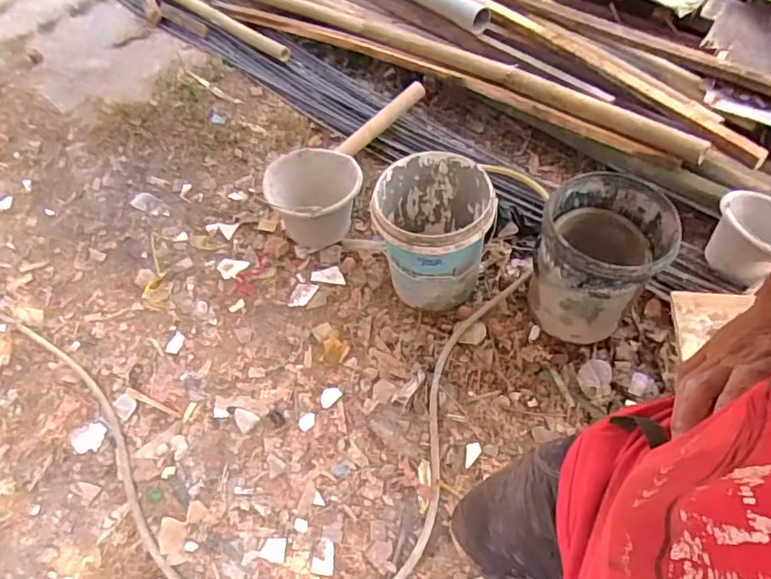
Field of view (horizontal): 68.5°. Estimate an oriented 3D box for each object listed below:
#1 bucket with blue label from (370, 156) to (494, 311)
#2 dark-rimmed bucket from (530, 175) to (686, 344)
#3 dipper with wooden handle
[{"bbox_3d":[0.127,-0.150,1.549,0.293,0.320,0.291,-2,53,3],"label":"bucket with blue label"},{"bbox_3d":[0.534,-0.078,1.461,0.287,0.351,0.312,-2,53,3],"label":"dark-rimmed bucket"},{"bbox_3d":[-0.126,-0.439,1.822,0.263,0.195,0.659,23,58,20],"label":"dipper with wooden handle"}]

